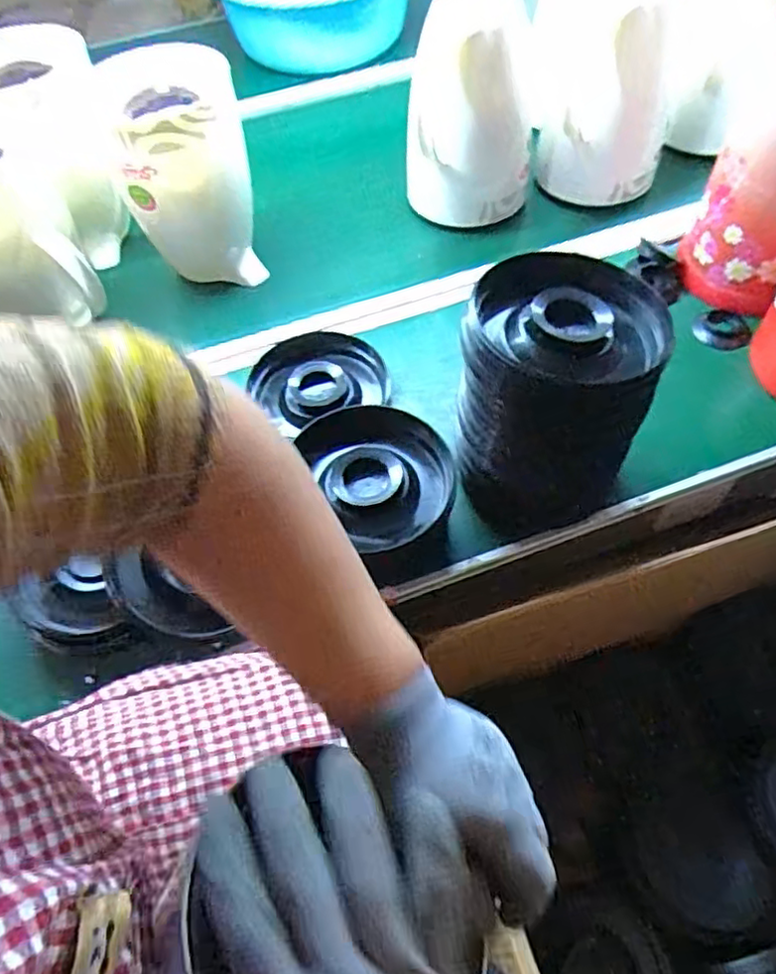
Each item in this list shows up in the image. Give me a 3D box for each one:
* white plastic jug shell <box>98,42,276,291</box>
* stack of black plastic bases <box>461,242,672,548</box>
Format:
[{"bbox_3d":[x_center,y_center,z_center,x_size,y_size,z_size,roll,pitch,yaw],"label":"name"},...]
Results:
[{"bbox_3d":[-0.231,-0.357,0.771,0.136,0.232,0.161,-4,57,1],"label":"white plastic jug shell"},{"bbox_3d":[0.133,-0.073,0.571,0.165,0.198,0.145,25,62,19],"label":"stack of black plastic bases"}]

